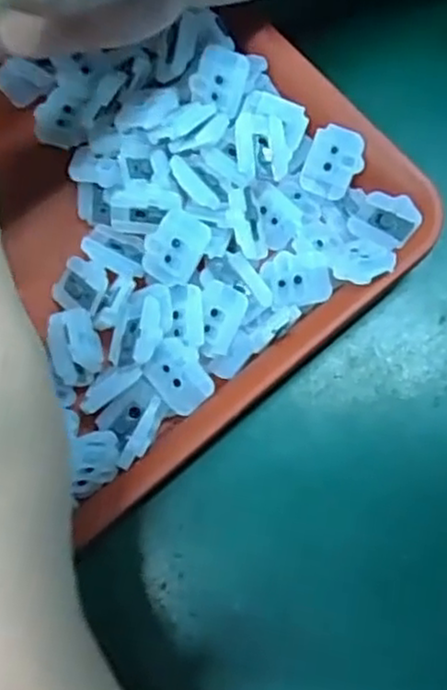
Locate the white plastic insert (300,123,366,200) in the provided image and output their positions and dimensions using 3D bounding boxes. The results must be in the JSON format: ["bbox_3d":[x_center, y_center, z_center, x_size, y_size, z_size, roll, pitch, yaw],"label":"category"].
[{"bbox_3d":[0.035,-0.058,0.227,0.017,0.007,0.019,23,78,6],"label":"white plastic insert"}]

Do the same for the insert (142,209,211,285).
[{"bbox_3d":[-0.014,-0.029,0.215,0.016,0.006,0.020,33,79,8],"label":"insert"}]

